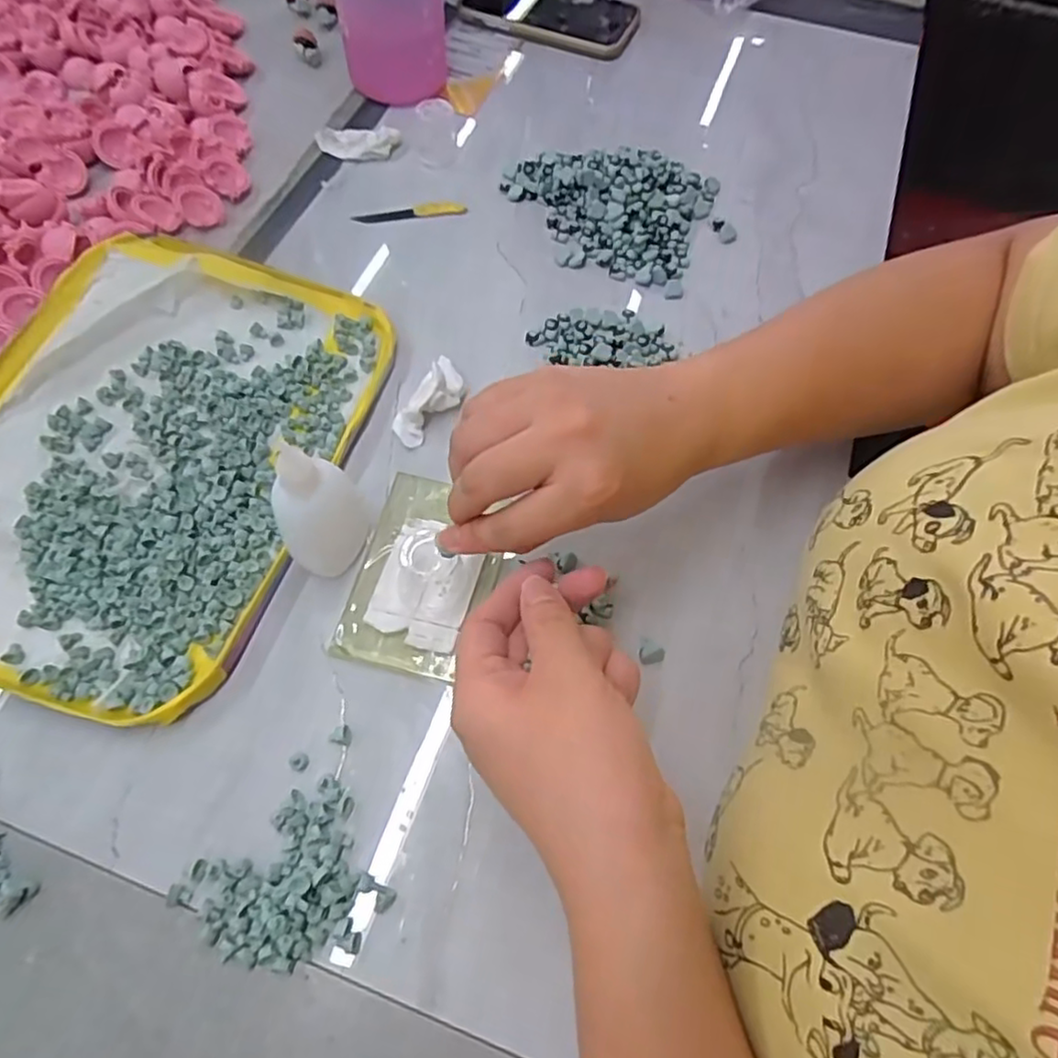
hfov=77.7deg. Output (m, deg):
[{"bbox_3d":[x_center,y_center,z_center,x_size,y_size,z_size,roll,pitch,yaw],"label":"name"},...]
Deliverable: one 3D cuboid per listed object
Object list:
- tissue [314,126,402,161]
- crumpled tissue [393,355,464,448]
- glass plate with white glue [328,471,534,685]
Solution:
[{"bbox_3d":[-0.130,-0.291,0.495,0.062,0.009,0.029,-2,64,-5],"label":"tissue"},{"bbox_3d":[-0.057,-0.077,0.385,0.026,0.024,0.060,27,66,9],"label":"crumpled tissue"},{"bbox_3d":[-0.054,0.022,0.342,0.068,0.011,0.105,14,64,3],"label":"glass plate with white glue"}]

